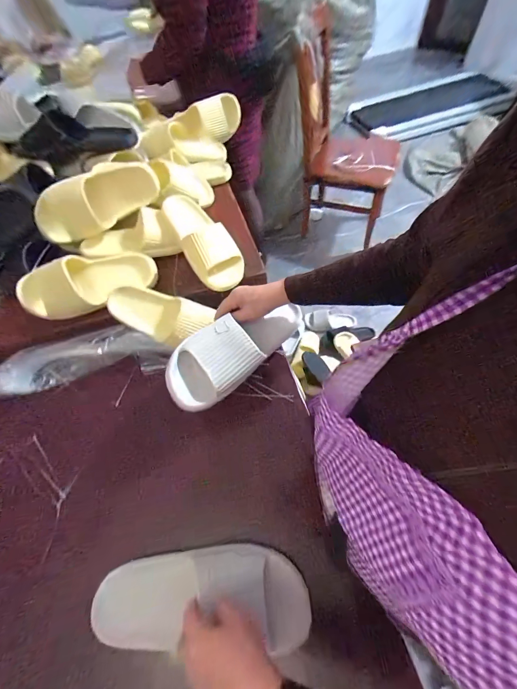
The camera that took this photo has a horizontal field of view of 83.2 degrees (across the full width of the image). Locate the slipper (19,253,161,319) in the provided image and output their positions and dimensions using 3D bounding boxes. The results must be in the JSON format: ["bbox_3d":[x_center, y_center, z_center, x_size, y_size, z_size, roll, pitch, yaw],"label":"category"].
[{"bbox_3d":[-0.326,-0.116,0.567,0.249,0.064,0.102,-15,93,-15],"label":"slipper"}]

